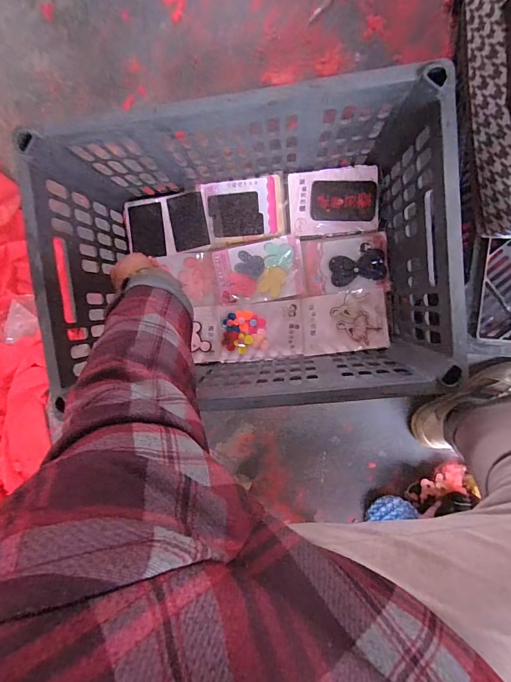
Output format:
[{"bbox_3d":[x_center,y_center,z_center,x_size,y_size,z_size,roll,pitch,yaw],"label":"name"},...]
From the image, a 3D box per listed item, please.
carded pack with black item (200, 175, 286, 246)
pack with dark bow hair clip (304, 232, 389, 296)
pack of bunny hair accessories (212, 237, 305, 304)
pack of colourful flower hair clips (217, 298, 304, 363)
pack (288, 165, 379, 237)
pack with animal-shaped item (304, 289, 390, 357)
[{"bbox_3d":[-0.017,-0.210,0.605,0.124,0.008,0.092,-7,95,6],"label":"carded pack with black item"},{"bbox_3d":[0.144,-0.123,0.607,0.130,0.008,0.089,-5,95,6],"label":"pack with dark bow hair clip"},{"bbox_3d":[0.004,-0.112,0.614,0.141,0.007,0.093,-8,95,6],"label":"pack of bunny hair accessories"},{"bbox_3d":[0.007,-0.017,0.627,0.139,0.005,0.093,-6,95,6],"label":"pack of colourful flower hair clips"},{"bbox_3d":[0.124,-0.220,0.596,0.137,0.021,0.095,-4,95,6],"label":"pack"},{"bbox_3d":[0.144,-0.030,0.613,0.135,0.005,0.095,-8,95,6],"label":"pack with animal-shaped item"}]

